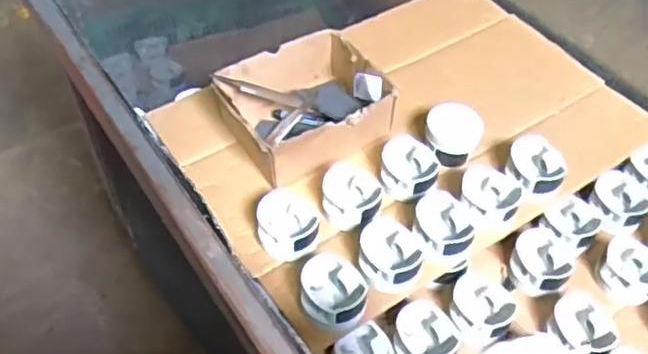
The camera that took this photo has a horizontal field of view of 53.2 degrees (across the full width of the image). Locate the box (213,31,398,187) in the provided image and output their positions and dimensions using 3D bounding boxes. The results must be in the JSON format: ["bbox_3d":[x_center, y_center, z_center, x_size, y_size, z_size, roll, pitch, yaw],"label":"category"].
[{"bbox_3d":[-0.030,-0.099,0.912,0.206,0.086,0.170,-24,54,-20],"label":"box"}]

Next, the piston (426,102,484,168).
[{"bbox_3d":[0.180,-0.061,0.901,0.074,0.057,0.072,1,50,-1],"label":"piston"}]

